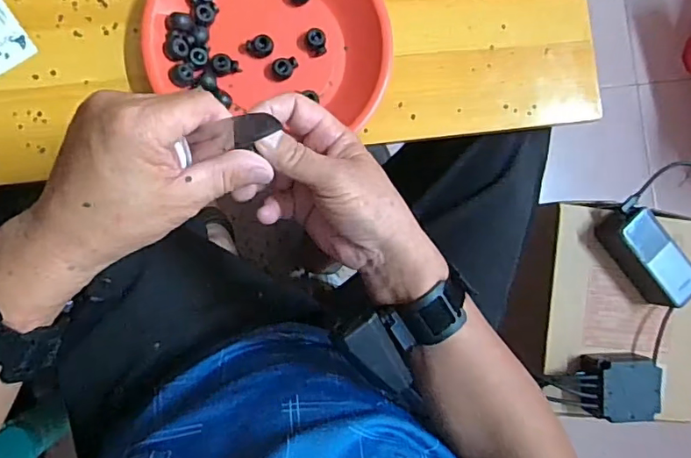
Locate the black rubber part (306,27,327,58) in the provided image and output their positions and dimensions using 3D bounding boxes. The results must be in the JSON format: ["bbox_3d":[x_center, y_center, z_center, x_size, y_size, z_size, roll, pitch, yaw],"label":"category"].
[{"bbox_3d":[-0.025,-0.164,0.450,0.018,0.011,0.024,-3,89,-9],"label":"black rubber part"}]

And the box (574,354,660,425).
[{"bbox_3d":[0.355,0.204,0.671,0.081,0.064,0.075,-4,89,-9],"label":"box"}]

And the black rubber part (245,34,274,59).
[{"bbox_3d":[-0.073,-0.157,0.443,0.022,0.010,0.018,5,88,-9],"label":"black rubber part"}]

